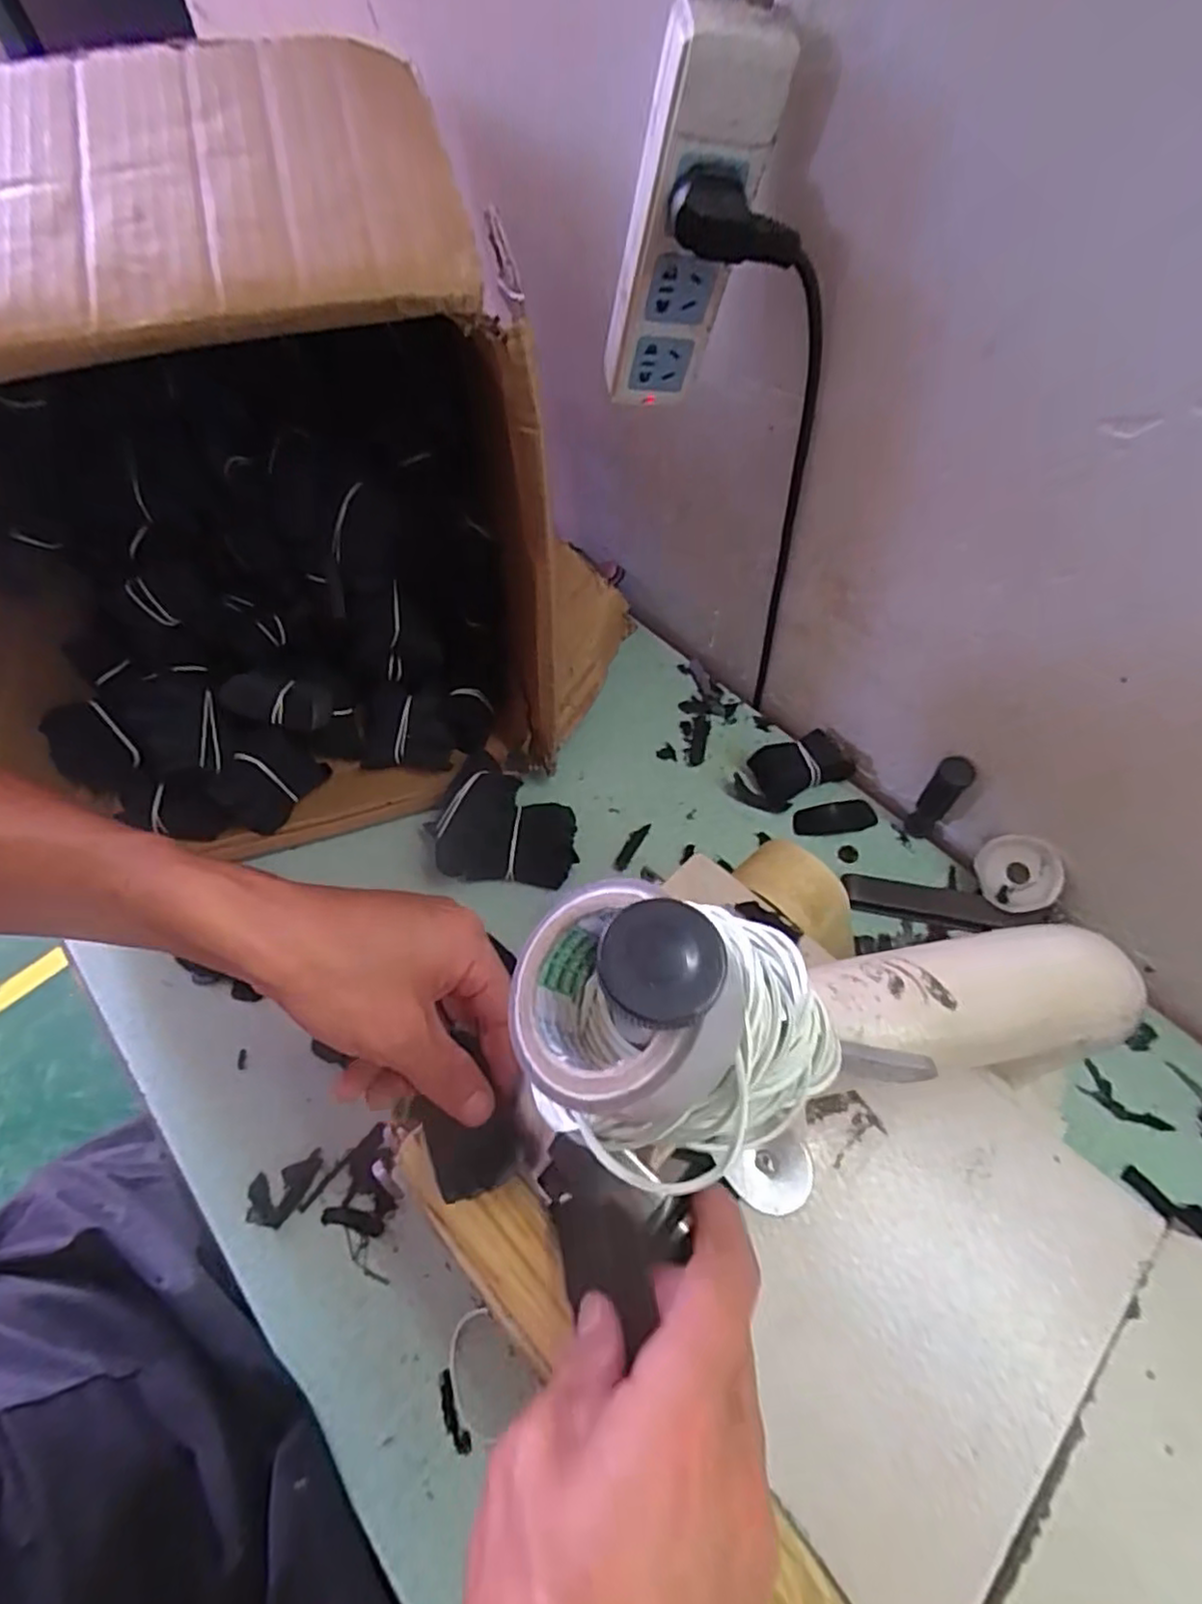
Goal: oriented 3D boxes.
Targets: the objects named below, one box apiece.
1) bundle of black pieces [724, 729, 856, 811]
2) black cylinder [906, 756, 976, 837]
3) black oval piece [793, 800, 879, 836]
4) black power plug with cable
[{"bbox_3d":[0.153,-0.025,0.551,0.089,0.031,0.046,-26,61,-13],"label":"bundle of black pieces"},{"bbox_3d":[0.250,-0.003,0.505,0.020,0.091,0.021,-38,65,-19],"label":"black cylinder"},{"bbox_3d":[0.186,0.013,0.540,0.065,0.008,0.023,-7,59,-2],"label":"black oval piece"},{"bbox_3d":[0.088,-0.188,0.457,0.092,0.350,0.041,-10,59,-4],"label":"black power plug with cable"}]

